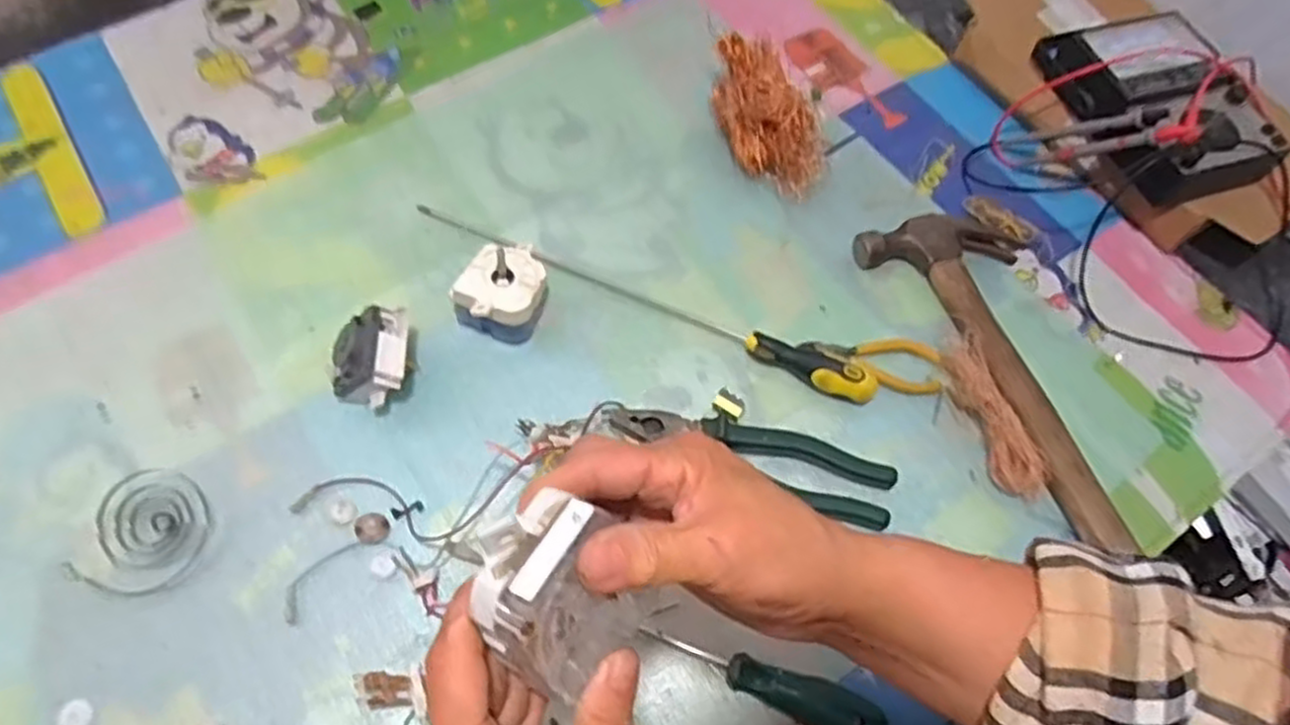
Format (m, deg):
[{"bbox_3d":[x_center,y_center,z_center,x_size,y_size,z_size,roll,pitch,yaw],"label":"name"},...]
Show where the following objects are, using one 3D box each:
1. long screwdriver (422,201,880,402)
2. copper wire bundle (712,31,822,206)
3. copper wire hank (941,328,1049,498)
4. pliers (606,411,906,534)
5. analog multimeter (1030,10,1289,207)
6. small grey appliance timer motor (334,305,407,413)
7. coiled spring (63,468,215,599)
[{"bbox_3d":[-0.005,-0.061,0.598,0.383,0.029,0.031,26,65,11],"label":"long screwdriver"},{"bbox_3d":[0.103,-0.207,0.653,0.065,0.064,0.133,-19,65,-11],"label":"copper wire bundle"},{"bbox_3d":[0.246,0.035,0.551,0.031,0.035,0.120,-14,65,-9],"label":"copper wire hank"},{"bbox_3d":[0.073,0.066,0.537,0.197,0.022,0.046,17,64,6],"label":"pliers"},{"bbox_3d":[0.418,-0.216,0.633,0.110,0.060,0.181,-15,62,-14],"label":"analog multimeter"},{"bbox_3d":[-0.194,-0.001,0.556,0.052,0.047,0.063,-2,63,-3],"label":"small grey appliance timer motor"},{"bbox_3d":[-0.330,0.112,0.514,0.078,0.008,0.081,1,63,-1],"label":"coiled spring"}]

